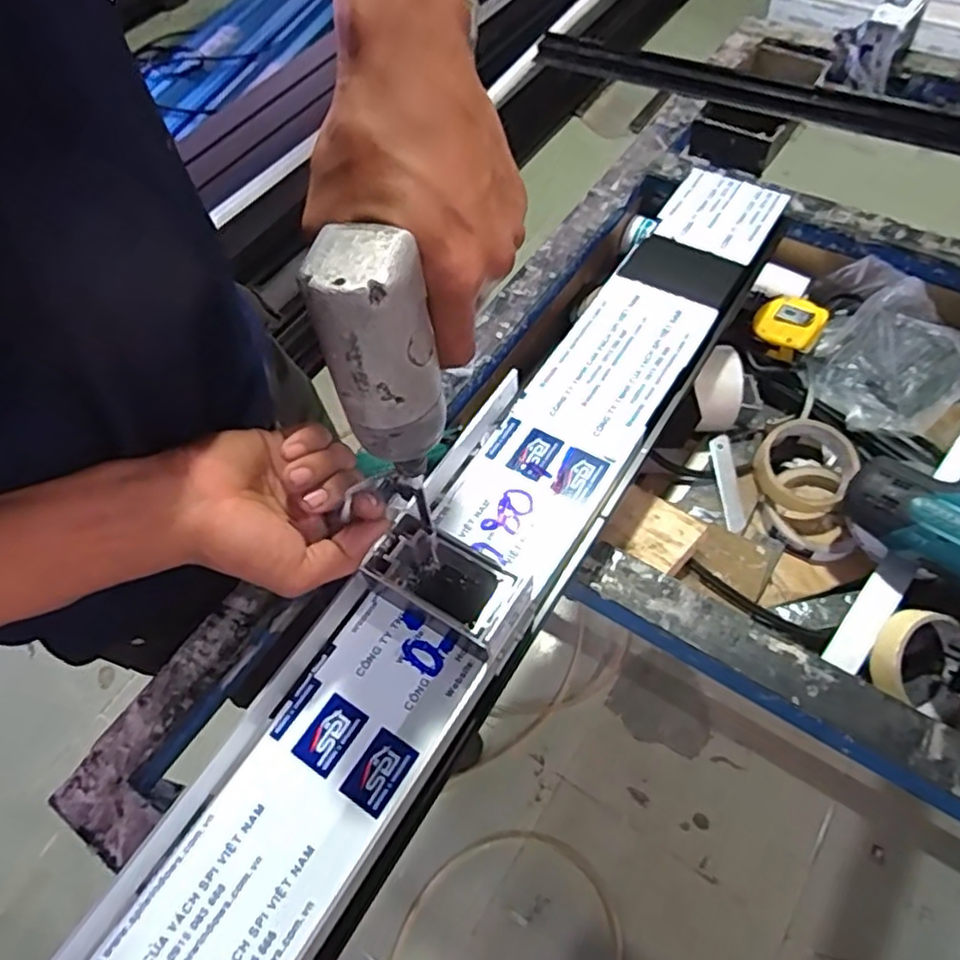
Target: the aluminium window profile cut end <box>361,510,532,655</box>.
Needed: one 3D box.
[{"bbox_3d":[-0.020,0.074,0.450,0.106,0.049,0.051,29,65,20],"label":"aluminium window profile cut end"}]

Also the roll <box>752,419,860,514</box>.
[{"bbox_3d":[0.305,-0.015,0.629,0.083,0.028,0.085,-2,58,3],"label":"roll"}]

